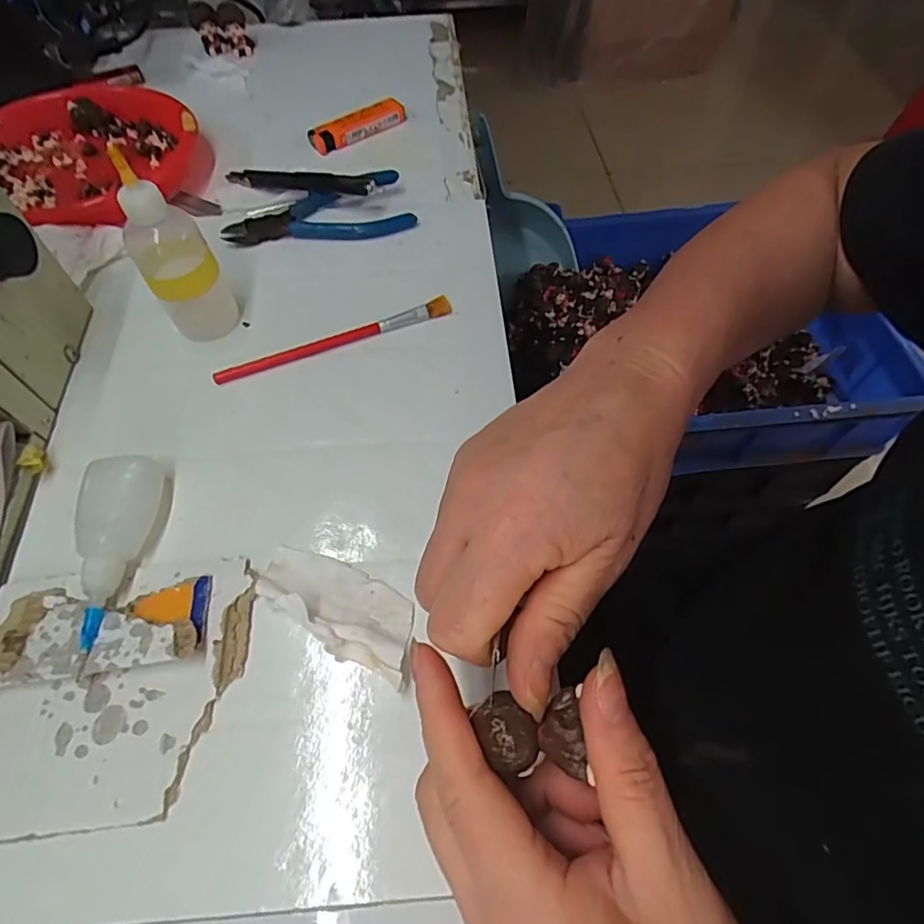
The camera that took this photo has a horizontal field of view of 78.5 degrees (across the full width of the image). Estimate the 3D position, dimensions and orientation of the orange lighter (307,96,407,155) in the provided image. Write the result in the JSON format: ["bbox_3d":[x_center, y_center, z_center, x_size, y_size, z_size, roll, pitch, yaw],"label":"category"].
[{"bbox_3d":[-0.082,-0.271,0.450,0.080,0.013,0.024,-28,64,-18],"label":"orange lighter"}]

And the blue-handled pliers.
[{"bbox_3d":[-0.094,-0.165,0.386,0.126,0.012,0.059,-24,63,-16],"label":"blue-handled pliers"}]

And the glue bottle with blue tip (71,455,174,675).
[{"bbox_3d":[-0.162,0.041,0.261,0.030,0.023,0.091,-1,59,-3],"label":"glue bottle with blue tip"}]

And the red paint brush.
[{"bbox_3d":[-0.074,-0.073,0.333,0.141,0.011,0.009,-19,62,-13],"label":"red paint brush"}]

